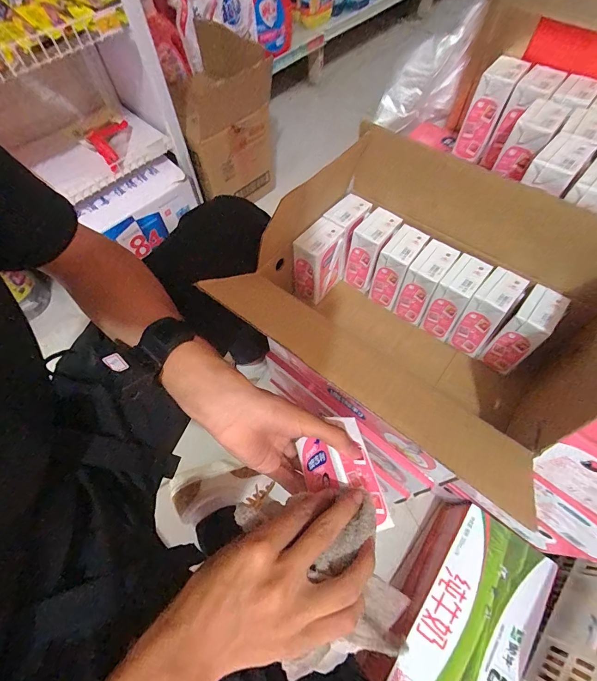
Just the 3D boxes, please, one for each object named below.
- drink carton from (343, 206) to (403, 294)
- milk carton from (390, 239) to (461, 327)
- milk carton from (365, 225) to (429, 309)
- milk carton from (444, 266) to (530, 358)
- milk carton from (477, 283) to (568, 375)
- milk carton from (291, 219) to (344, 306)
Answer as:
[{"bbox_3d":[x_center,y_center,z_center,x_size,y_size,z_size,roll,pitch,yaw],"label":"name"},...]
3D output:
[{"bbox_3d":[0.108,-0.133,0.512,0.044,0.101,0.069,37,68,19],"label":"drink carton"},{"bbox_3d":[0.177,-0.081,0.486,0.044,0.101,0.063,33,67,17],"label":"milk carton"},{"bbox_3d":[0.141,-0.106,0.499,0.046,0.101,0.065,33,67,17],"label":"milk carton"},{"bbox_3d":[0.249,-0.035,0.455,0.047,0.105,0.063,39,69,20],"label":"milk carton"},{"bbox_3d":[0.286,-0.013,0.435,0.043,0.105,0.066,40,69,20],"label":"milk carton"},{"bbox_3d":[0.027,-0.114,0.500,0.049,0.104,0.074,34,67,18],"label":"milk carton"}]

